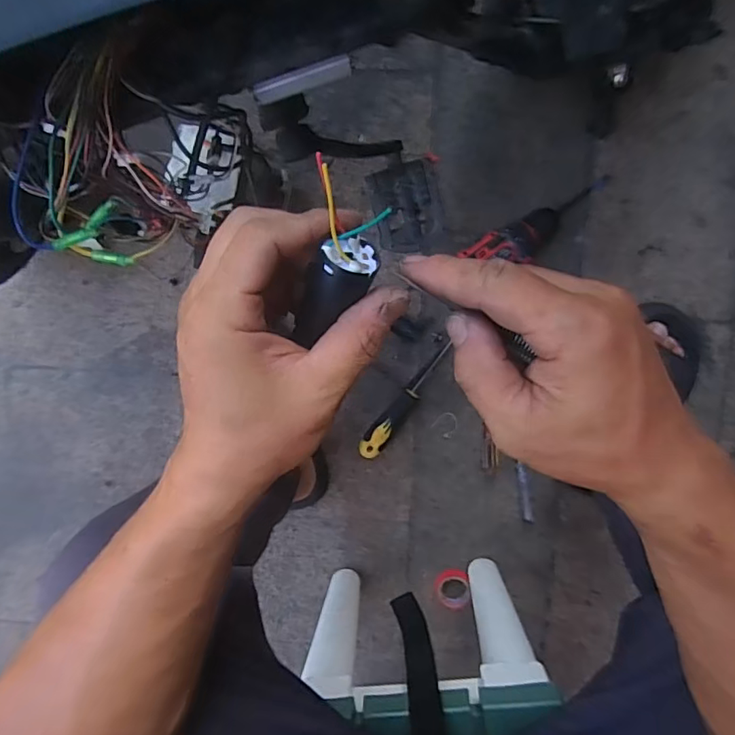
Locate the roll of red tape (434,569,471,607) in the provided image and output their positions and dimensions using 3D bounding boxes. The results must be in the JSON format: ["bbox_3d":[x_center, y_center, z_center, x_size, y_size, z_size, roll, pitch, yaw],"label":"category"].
[{"bbox_3d":[0.121,0.316,0.771,0.048,0.014,0.053,-10,97,6],"label":"roll of red tape"}]

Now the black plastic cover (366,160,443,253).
[{"bbox_3d":[0.042,-0.165,0.567,0.067,0.010,0.084,-15,111,-2],"label":"black plastic cover"}]

